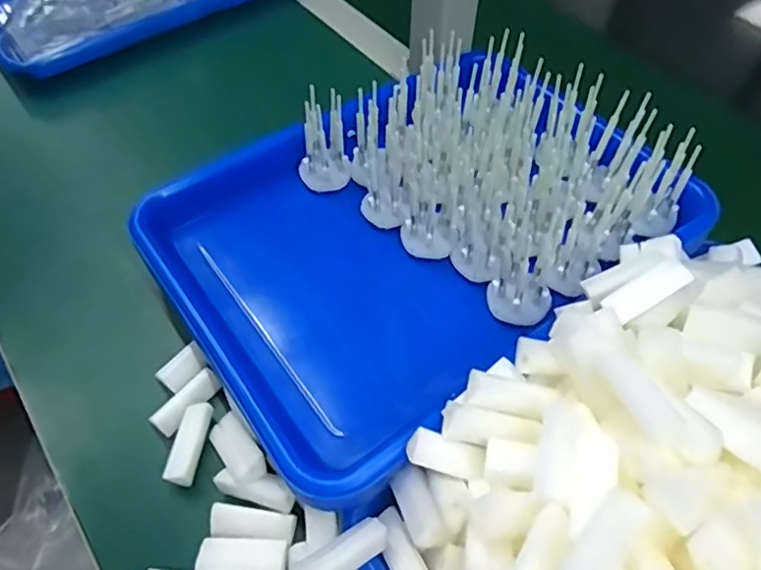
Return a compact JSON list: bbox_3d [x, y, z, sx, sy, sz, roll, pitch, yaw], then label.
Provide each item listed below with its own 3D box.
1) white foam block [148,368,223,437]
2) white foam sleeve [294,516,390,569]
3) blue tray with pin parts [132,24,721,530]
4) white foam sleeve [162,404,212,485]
[{"bbox_3d":[-0.121,0.073,0.368,0.015,0.009,0.046,37,62,22],"label":"white foam block"},{"bbox_3d":[-0.018,0.132,0.286,0.047,0.016,0.016,-27,59,-19],"label":"white foam sleeve"},{"bbox_3d":[0.029,-0.044,0.398,0.328,0.074,0.248,-31,60,-21],"label":"blue tray with pin parts"},{"bbox_3d":[-0.112,0.093,0.347,0.016,0.009,0.047,6,55,3],"label":"white foam sleeve"}]

